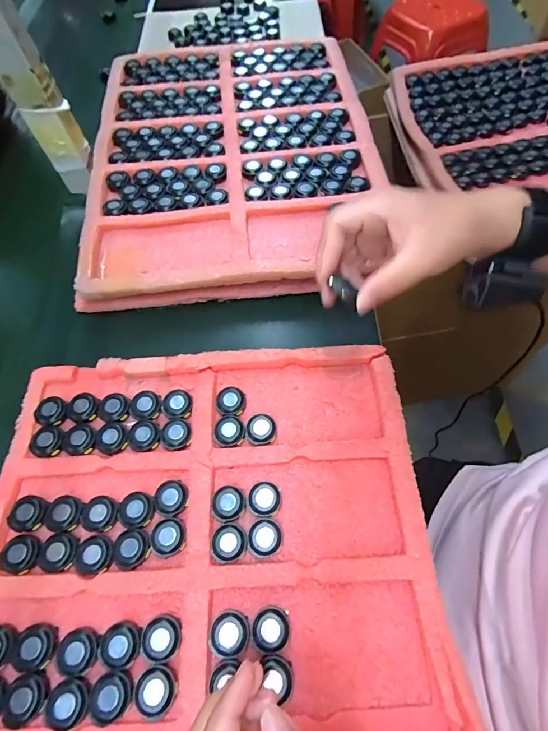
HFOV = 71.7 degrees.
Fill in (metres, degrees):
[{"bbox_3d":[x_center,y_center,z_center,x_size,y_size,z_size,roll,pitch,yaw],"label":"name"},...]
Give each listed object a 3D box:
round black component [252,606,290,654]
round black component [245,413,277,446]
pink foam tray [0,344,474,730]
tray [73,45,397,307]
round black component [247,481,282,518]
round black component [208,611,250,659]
[{"bbox_3d":[-0.003,0.202,0.289,0.028,0.016,0.027,-2,62,4],"label":"round black component"},{"bbox_3d":[-0.012,0.061,0.362,0.028,0.012,0.030,-2,62,4],"label":"round black component"},{"bbox_3d":[-0.061,0.217,0.287,0.374,0.025,0.497,-3,64,1],"label":"pink foam tray"},{"bbox_3d":[-0.061,-0.315,0.536,0.361,0.037,0.500,-7,62,1],"label":"tray"},{"bbox_3d":[-0.008,0.118,0.334,0.028,0.014,0.029,-2,62,4],"label":"round black component"},{"bbox_3d":[-0.034,0.206,0.290,0.029,0.011,0.028,-2,62,4],"label":"round black component"}]

